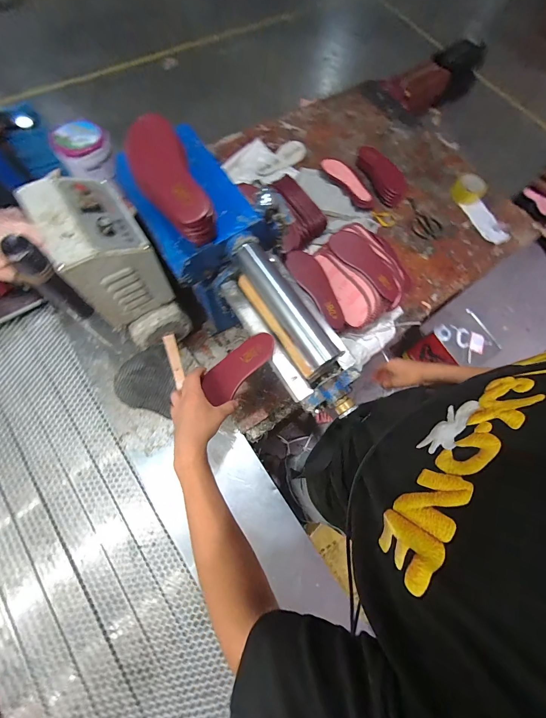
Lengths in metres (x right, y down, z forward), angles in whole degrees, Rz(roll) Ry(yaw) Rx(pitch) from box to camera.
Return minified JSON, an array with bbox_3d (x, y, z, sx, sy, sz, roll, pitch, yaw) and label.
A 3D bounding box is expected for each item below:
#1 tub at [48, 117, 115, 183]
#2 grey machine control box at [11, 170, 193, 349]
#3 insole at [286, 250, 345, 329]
[{"bbox_3d":[-0.499,-0.554,0.787,0.145,0.068,0.138,-3,72,-6],"label":"tub"},{"bbox_3d":[-0.311,-0.185,0.606,0.147,0.280,0.218,-28,76,-13],"label":"grey machine control box"},{"bbox_3d":[0.118,-0.183,0.755,0.083,0.013,0.223,-33,85,-19],"label":"insole"}]

